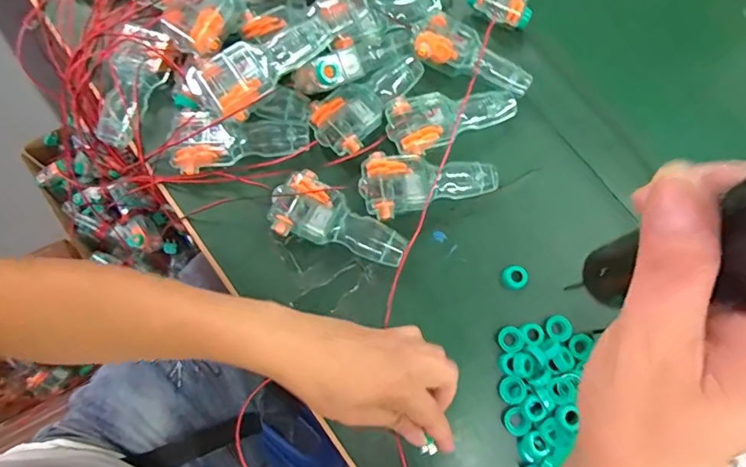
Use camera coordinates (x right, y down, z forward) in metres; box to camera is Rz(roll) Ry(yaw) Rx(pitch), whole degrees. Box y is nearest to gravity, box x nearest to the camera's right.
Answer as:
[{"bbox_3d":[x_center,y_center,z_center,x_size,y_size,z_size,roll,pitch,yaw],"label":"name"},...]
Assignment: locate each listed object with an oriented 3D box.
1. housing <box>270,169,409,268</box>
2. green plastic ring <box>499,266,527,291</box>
[{"bbox_3d":[-0.028,-0.014,0.425,0.121,0.024,0.059,15,73,-1],"label":"housing"},{"bbox_3d":[0.130,0.040,0.439,0.022,0.010,0.022,1,74,-5],"label":"green plastic ring"}]

